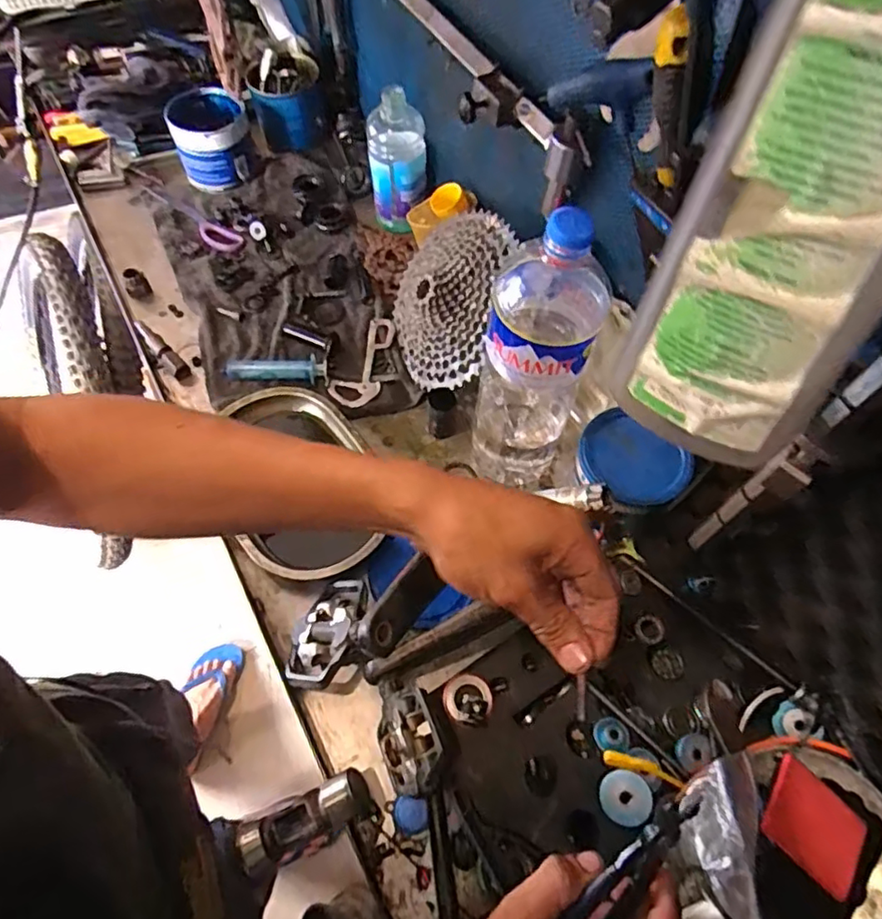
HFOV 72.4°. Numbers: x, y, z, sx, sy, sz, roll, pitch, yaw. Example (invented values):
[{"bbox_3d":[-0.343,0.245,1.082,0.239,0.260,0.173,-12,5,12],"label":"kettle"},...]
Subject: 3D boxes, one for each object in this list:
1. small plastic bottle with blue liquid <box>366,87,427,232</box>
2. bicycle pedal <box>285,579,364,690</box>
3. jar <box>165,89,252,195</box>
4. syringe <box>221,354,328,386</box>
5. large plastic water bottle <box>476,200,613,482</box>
[{"bbox_3d":[-0.058,-0.377,0.762,0.076,0.152,0.061,41,67,18],"label":"small plastic bottle with blue liquid"},{"bbox_3d":[-0.101,0.151,0.531,0.078,0.024,0.094,9,68,45],"label":"bicycle pedal"},{"bbox_3d":[-0.314,-0.440,0.826,0.105,0.084,0.096,-20,64,-13],"label":"jar"},{"bbox_3d":[-0.188,-0.102,0.687,0.113,0.021,0.031,-4,61,-4],"label":"syringe"},{"bbox_3d":[0.084,-0.085,0.526,0.093,0.294,0.097,13,61,5],"label":"large plastic water bottle"}]

